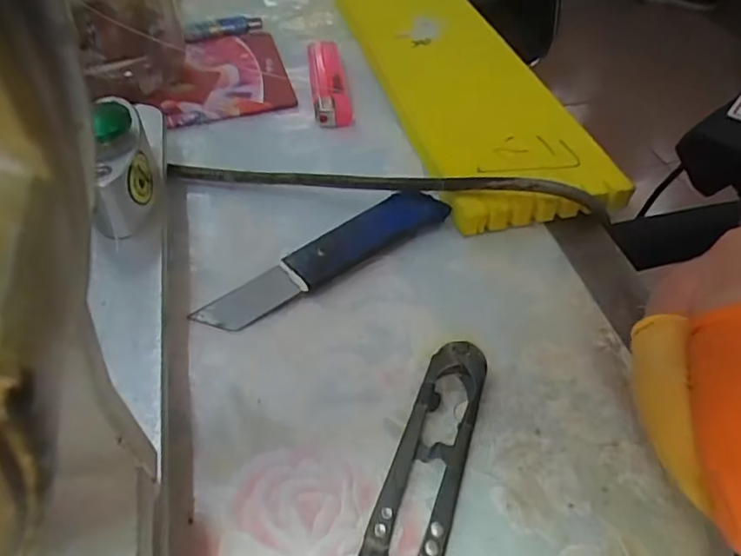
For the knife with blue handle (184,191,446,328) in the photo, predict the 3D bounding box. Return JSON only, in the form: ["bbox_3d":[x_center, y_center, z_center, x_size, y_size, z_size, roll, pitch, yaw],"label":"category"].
[{"bbox_3d":[-0.018,-0.010,0.226,0.108,0.008,0.022,-28,54,-24],"label":"knife with blue handle"}]

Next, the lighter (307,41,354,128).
[{"bbox_3d":[-0.025,-0.115,0.319,0.019,0.015,0.080,-6,48,-6],"label":"lighter"}]

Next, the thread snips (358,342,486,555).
[{"bbox_3d":[0.014,0.061,0.160,0.020,0.012,0.099,15,49,13],"label":"thread snips"}]

